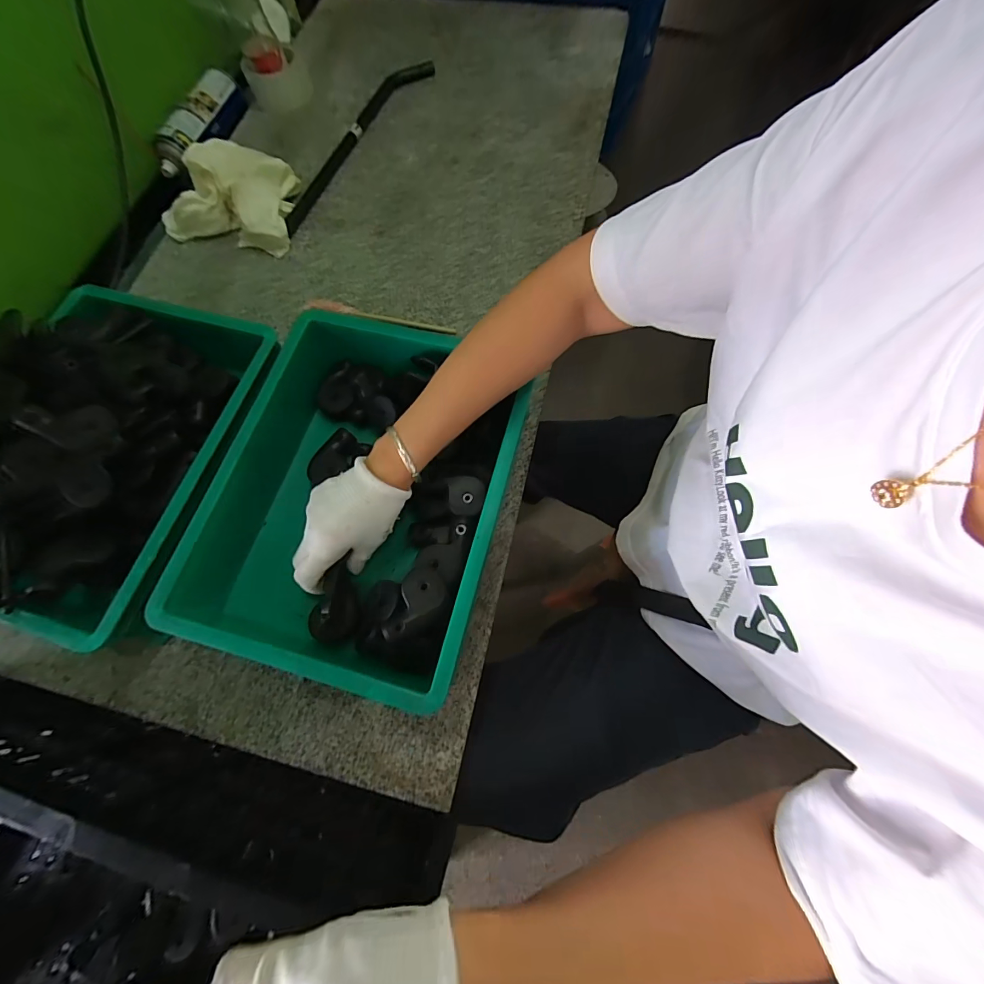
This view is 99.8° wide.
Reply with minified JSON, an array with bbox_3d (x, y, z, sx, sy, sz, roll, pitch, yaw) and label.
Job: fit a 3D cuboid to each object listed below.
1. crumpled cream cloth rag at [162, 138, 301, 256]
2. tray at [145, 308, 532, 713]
[{"bbox_3d":[-0.377,-0.445,0.602,0.202,0.077,0.156,12,71,6],"label":"crumpled cream cloth rag"},{"bbox_3d":[-0.136,0.001,0.428,0.284,0.087,0.348,10,70,6],"label":"tray"}]

